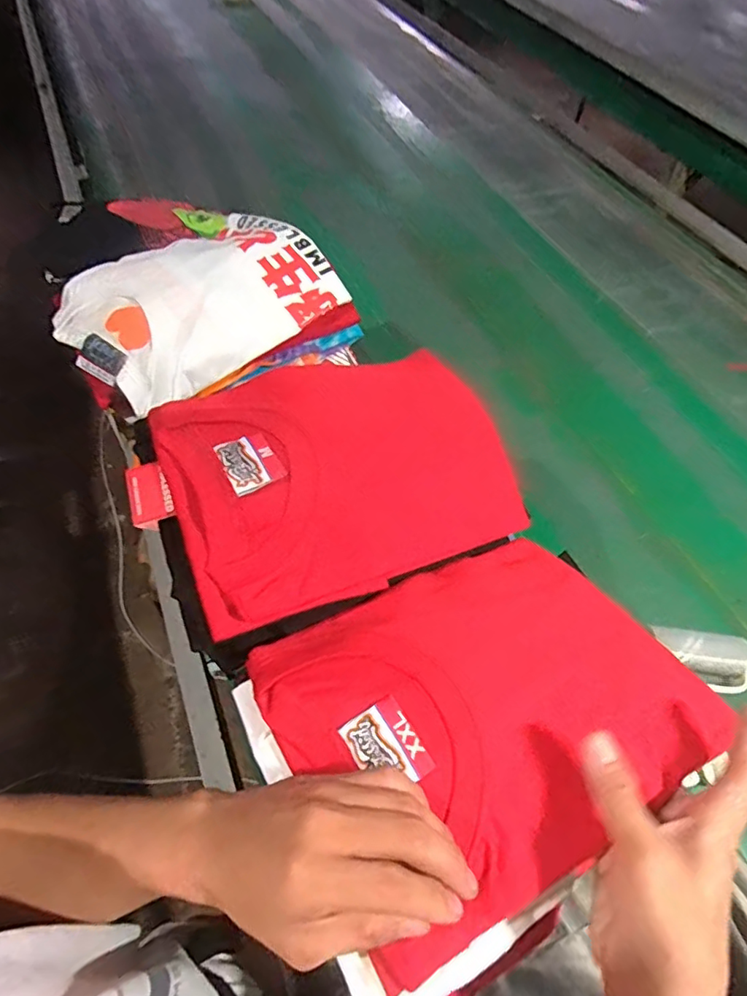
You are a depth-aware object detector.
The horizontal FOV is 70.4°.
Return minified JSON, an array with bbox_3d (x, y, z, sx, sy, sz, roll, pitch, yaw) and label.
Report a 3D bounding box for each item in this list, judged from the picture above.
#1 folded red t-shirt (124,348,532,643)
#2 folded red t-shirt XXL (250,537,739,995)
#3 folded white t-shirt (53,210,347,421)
[{"bbox_3d":[-0.049,-0.017,0.427,0.260,0.055,0.212,-13,66,-21],"label":"folded red t-shirt"},{"bbox_3d":[0.078,0.134,0.360,0.266,0.051,0.204,-19,49,-23],"label":"folded red t-shirt XXL"},{"bbox_3d":[-0.200,-0.226,0.606,0.286,0.073,0.201,-35,64,-23],"label":"folded white t-shirt"}]

